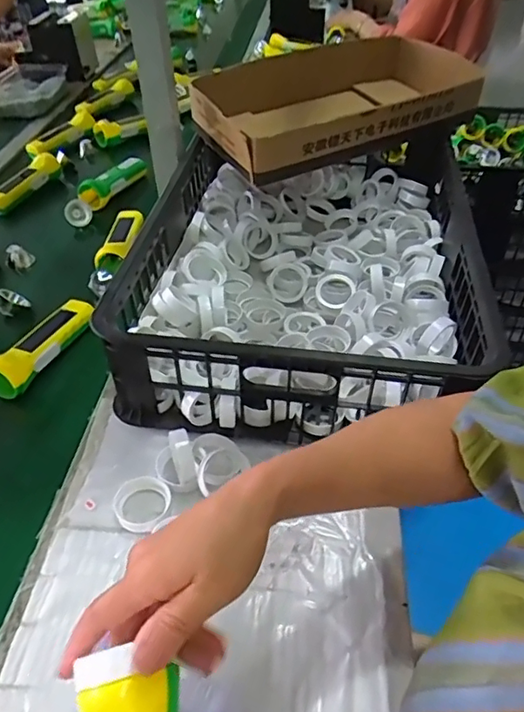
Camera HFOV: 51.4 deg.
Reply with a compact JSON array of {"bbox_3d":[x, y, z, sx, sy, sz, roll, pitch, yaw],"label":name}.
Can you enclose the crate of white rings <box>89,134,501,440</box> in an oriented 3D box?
[{"bbox_3d":[0.065,-0.146,0.741,0.394,0.145,0.558,5,43,7],"label":"crate of white rings"}]

